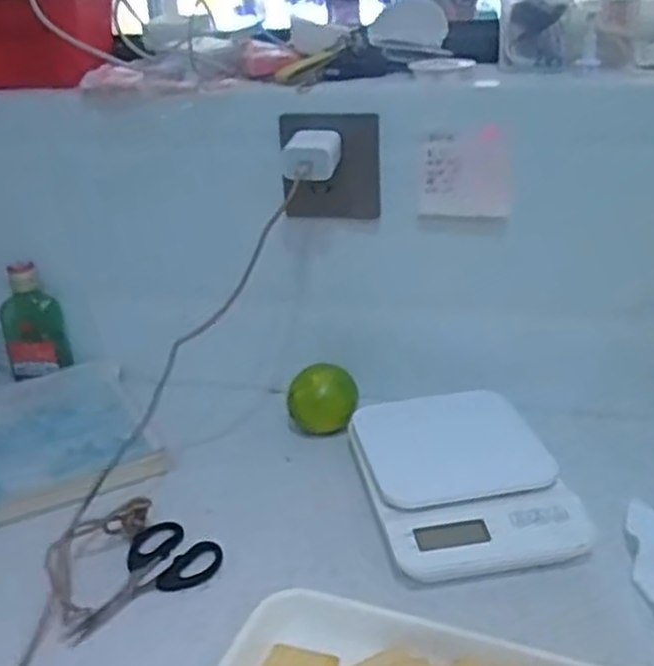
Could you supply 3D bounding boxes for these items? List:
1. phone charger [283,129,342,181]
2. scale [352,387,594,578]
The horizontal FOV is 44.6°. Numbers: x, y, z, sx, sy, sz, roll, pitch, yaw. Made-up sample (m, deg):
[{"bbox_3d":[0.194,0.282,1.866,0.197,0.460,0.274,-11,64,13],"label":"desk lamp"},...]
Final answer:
[{"bbox_3d":[-0.011,-0.147,0.657,0.044,0.031,0.055,-1,26,4],"label":"phone charger"},{"bbox_3d":[0.104,0.107,0.622,0.146,0.041,0.187,-7,26,-9],"label":"scale"}]

